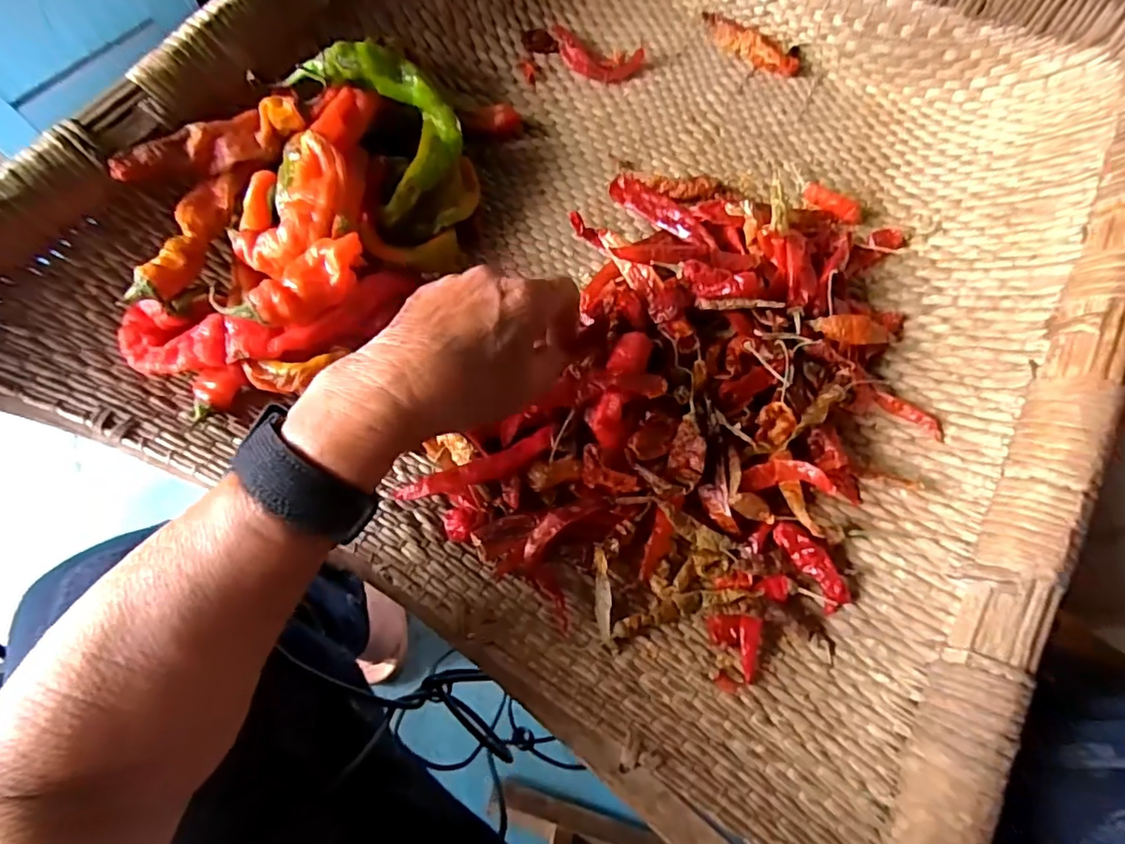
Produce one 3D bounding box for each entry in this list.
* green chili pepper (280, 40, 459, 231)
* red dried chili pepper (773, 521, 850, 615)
[{"bbox_3d":[-0.115,-0.200,0.372,0.085,0.046,0.113,-37,76,-12],"label":"green chili pepper"},{"bbox_3d":[0.151,0.086,0.337,0.019,0.011,0.058,-29,74,-10],"label":"red dried chili pepper"}]

